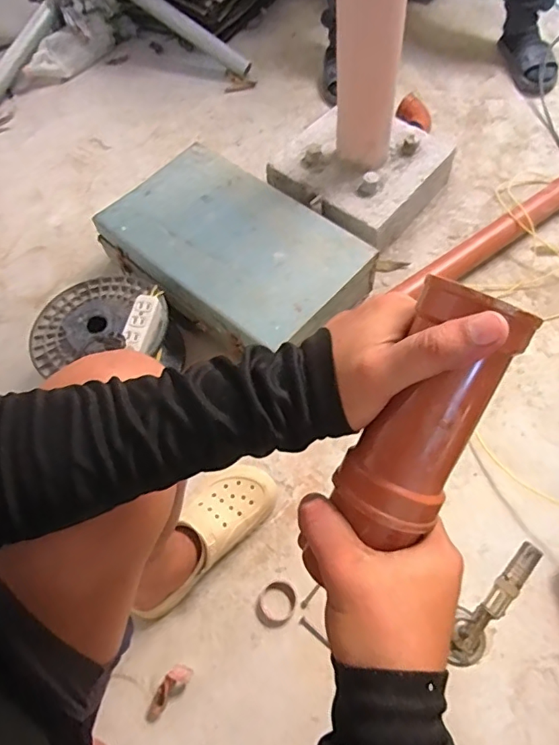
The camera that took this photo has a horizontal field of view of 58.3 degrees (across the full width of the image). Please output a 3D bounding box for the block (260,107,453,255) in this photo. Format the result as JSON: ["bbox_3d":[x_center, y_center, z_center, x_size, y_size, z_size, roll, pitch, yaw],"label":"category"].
[{"bbox_3d":[0.174,-0.440,1.118,0.317,0.121,0.325,36,71,19],"label":"block"}]

